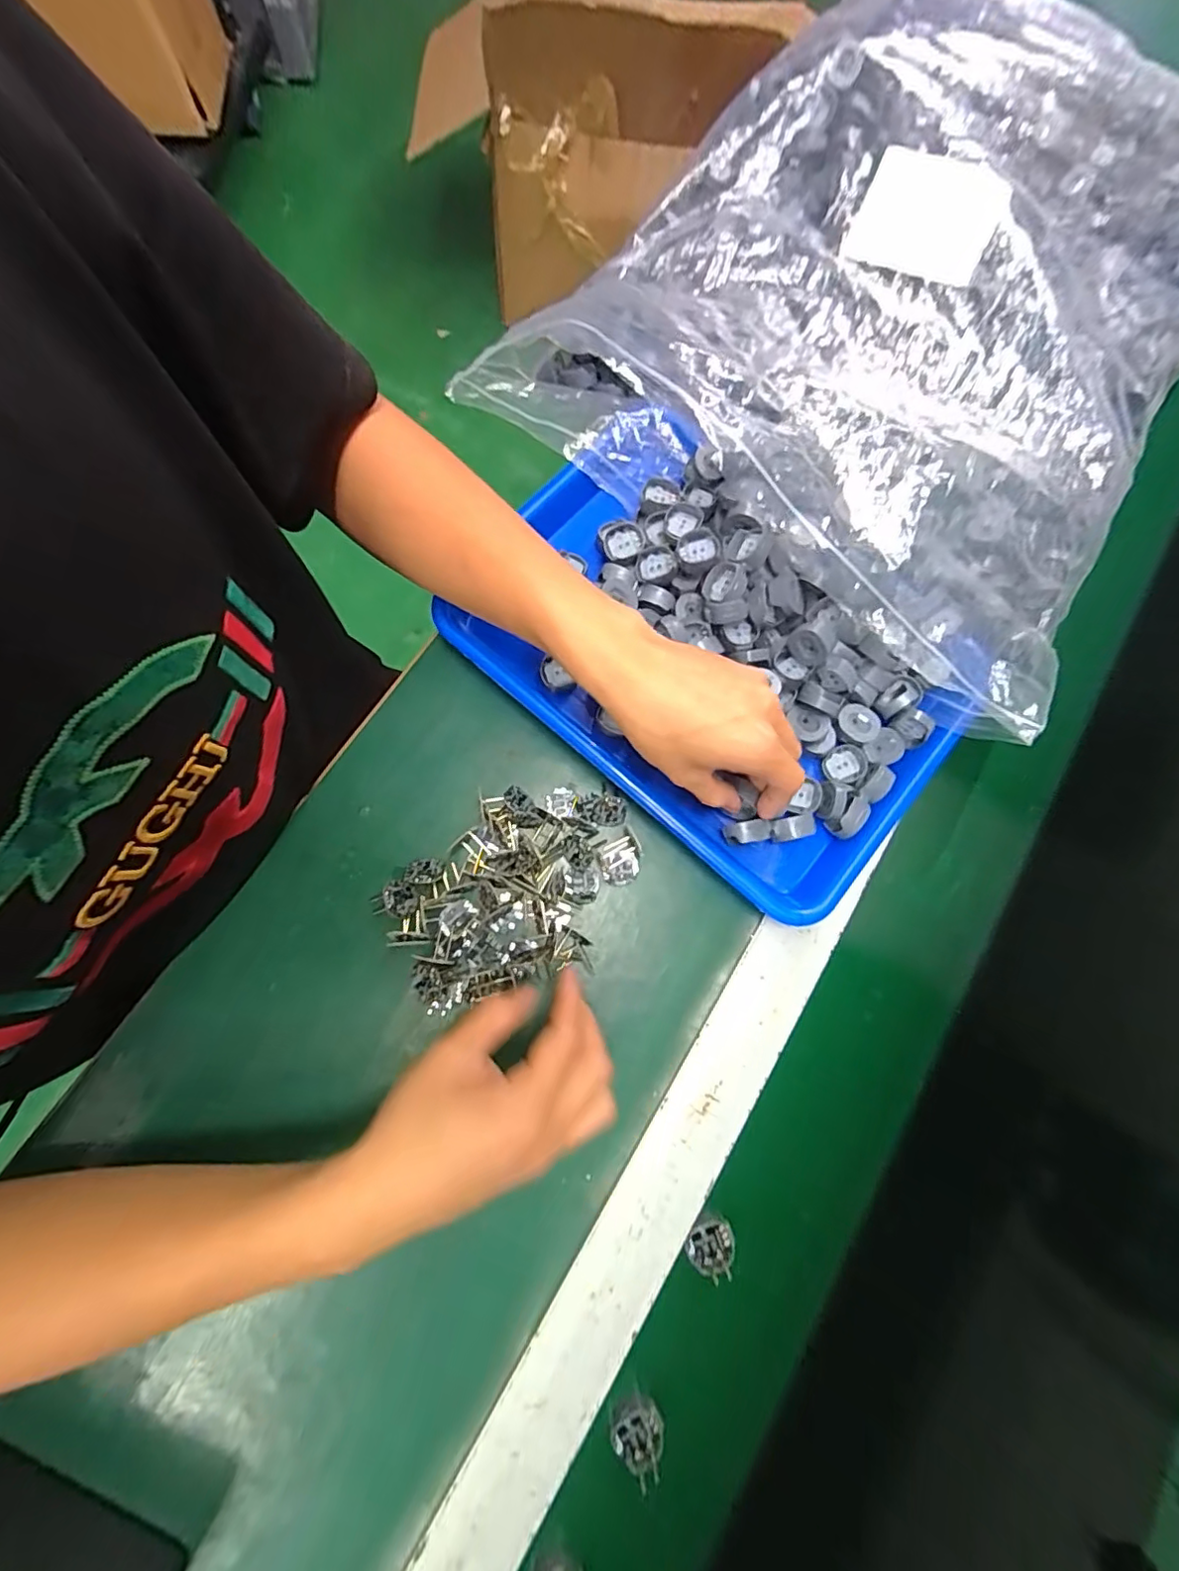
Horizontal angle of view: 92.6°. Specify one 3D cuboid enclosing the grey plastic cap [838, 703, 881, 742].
[{"bbox_3d":[0.185,-0.044,0.387,0.027,0.006,0.025,0,79,0],"label":"grey plastic cap"}]

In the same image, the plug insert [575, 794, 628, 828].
[{"bbox_3d":[0.008,0.016,0.379,0.033,0.006,0.020,11,77,-1],"label":"plug insert"}]

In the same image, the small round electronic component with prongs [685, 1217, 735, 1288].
[{"bbox_3d":[0.072,0.272,0.330,0.028,0.014,0.025,-21,80,-8],"label":"small round electronic component with prongs"}]

